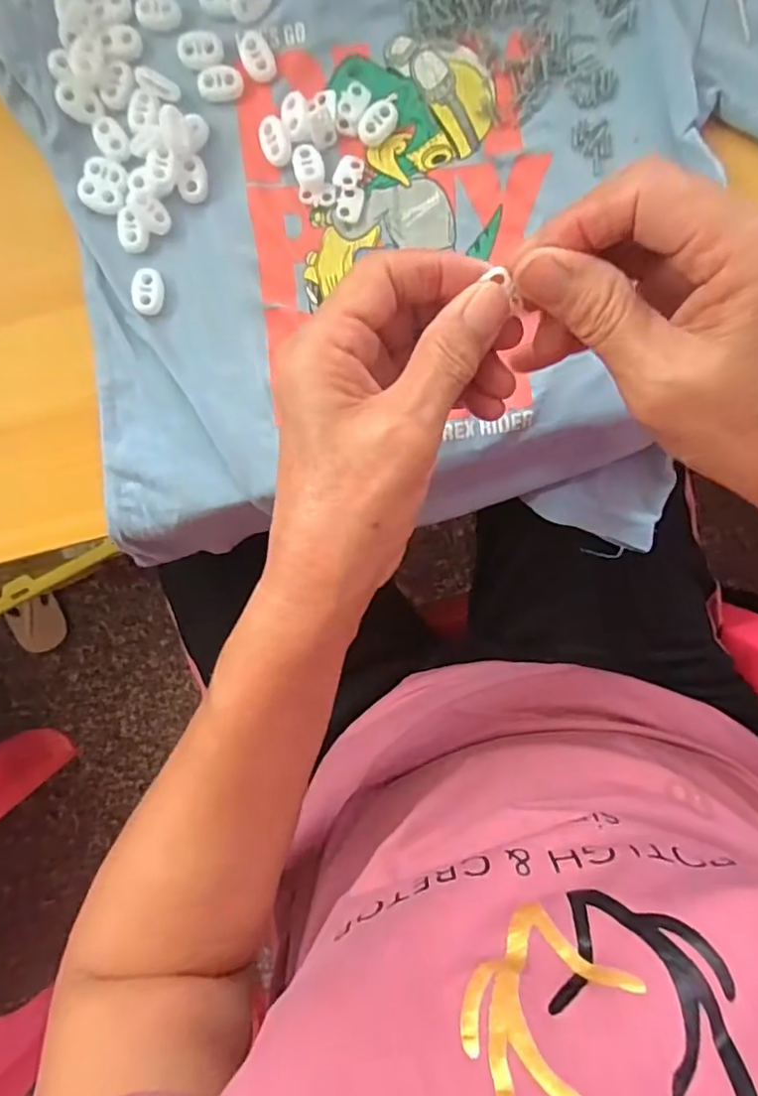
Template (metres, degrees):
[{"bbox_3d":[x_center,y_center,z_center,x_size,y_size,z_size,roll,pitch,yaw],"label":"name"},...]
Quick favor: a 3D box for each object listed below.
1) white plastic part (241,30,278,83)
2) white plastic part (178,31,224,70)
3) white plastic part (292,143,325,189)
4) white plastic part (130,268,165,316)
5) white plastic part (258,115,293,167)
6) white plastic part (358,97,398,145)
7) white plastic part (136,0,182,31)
[{"bbox_3d":[-0.060,-0.246,0.290,0.014,0.004,0.024,-23,92,1],"label":"white plastic part"},{"bbox_3d":[-0.089,-0.250,0.290,0.022,0.004,0.017,-10,92,1],"label":"white plastic part"},{"bbox_3d":[-0.035,-0.193,0.293,0.015,0.004,0.021,-14,92,1],"label":"white plastic part"},{"bbox_3d":[-0.118,-0.131,0.298,0.015,0.005,0.023,0,93,0],"label":"white plastic part"},{"bbox_3d":[-0.052,-0.204,0.292,0.014,0.006,0.023,-18,92,1],"label":"white plastic part"},{"bbox_3d":[0.000,-0.216,0.293,0.024,0.004,0.014,-42,92,2],"label":"white plastic part"},{"bbox_3d":[-0.111,-0.271,0.294,0.022,0.004,0.016,-1,93,0],"label":"white plastic part"}]

